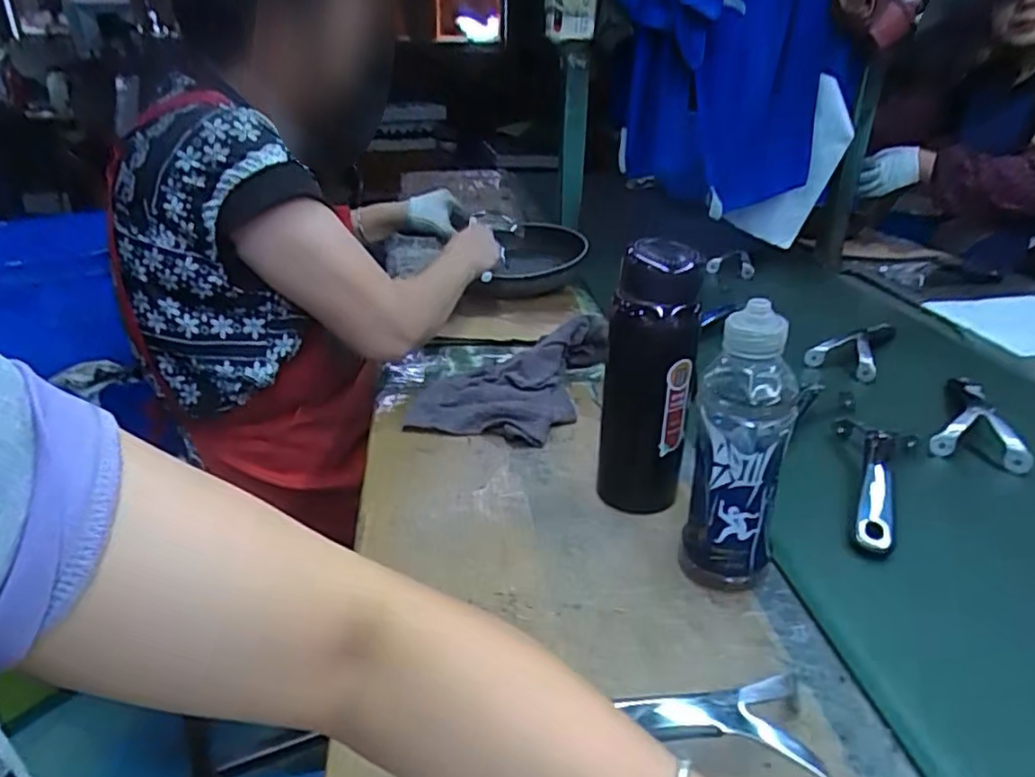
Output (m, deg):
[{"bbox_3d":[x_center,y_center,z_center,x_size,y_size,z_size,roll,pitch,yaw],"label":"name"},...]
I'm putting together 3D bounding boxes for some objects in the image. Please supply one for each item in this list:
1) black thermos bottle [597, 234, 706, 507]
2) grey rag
[{"bbox_3d":[0.114,-0.003,0.584,0.075,0.234,0.065,6,27,10],"label":"black thermos bottle"},{"bbox_3d":[-0.007,-0.024,0.819,0.199,0.061,0.249,10,28,18],"label":"grey rag"}]

